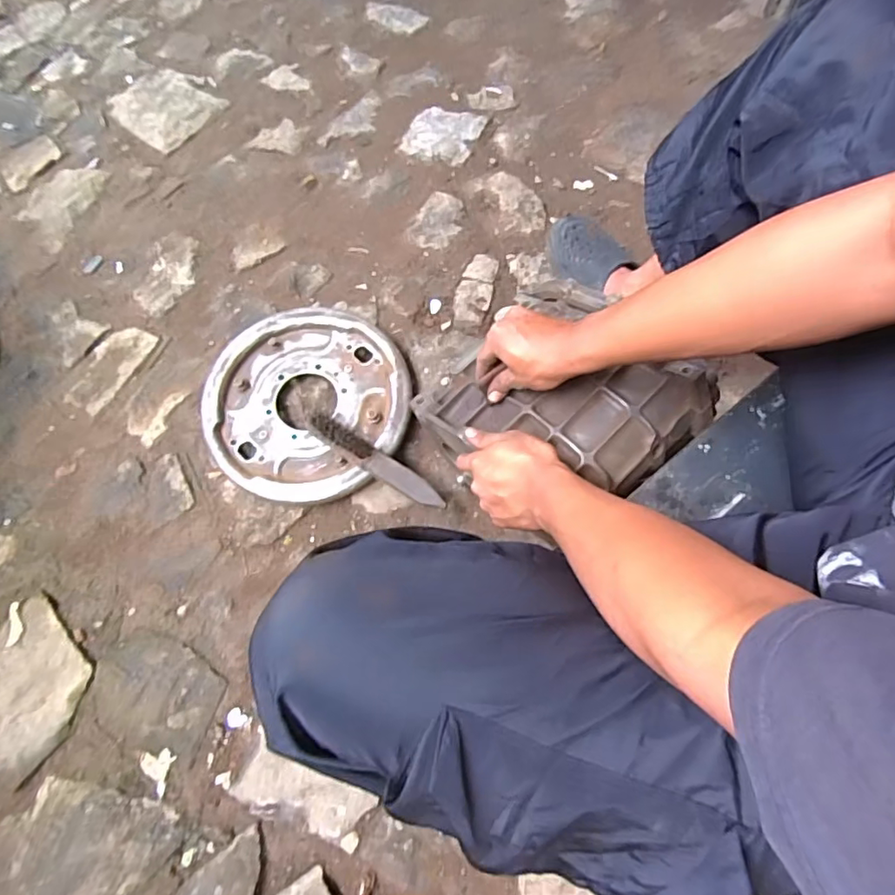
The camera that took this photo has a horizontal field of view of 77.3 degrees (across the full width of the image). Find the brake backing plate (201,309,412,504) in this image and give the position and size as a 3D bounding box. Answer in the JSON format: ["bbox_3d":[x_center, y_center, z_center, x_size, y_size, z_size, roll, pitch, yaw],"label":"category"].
[{"bbox_3d":[-0.205,-0.064,0.835,0.294,0.057,0.289,-1,68,3],"label":"brake backing plate"}]

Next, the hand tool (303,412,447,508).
[{"bbox_3d":[-0.104,0.015,0.764,0.234,0.040,0.031,29,72,14],"label":"hand tool"}]

